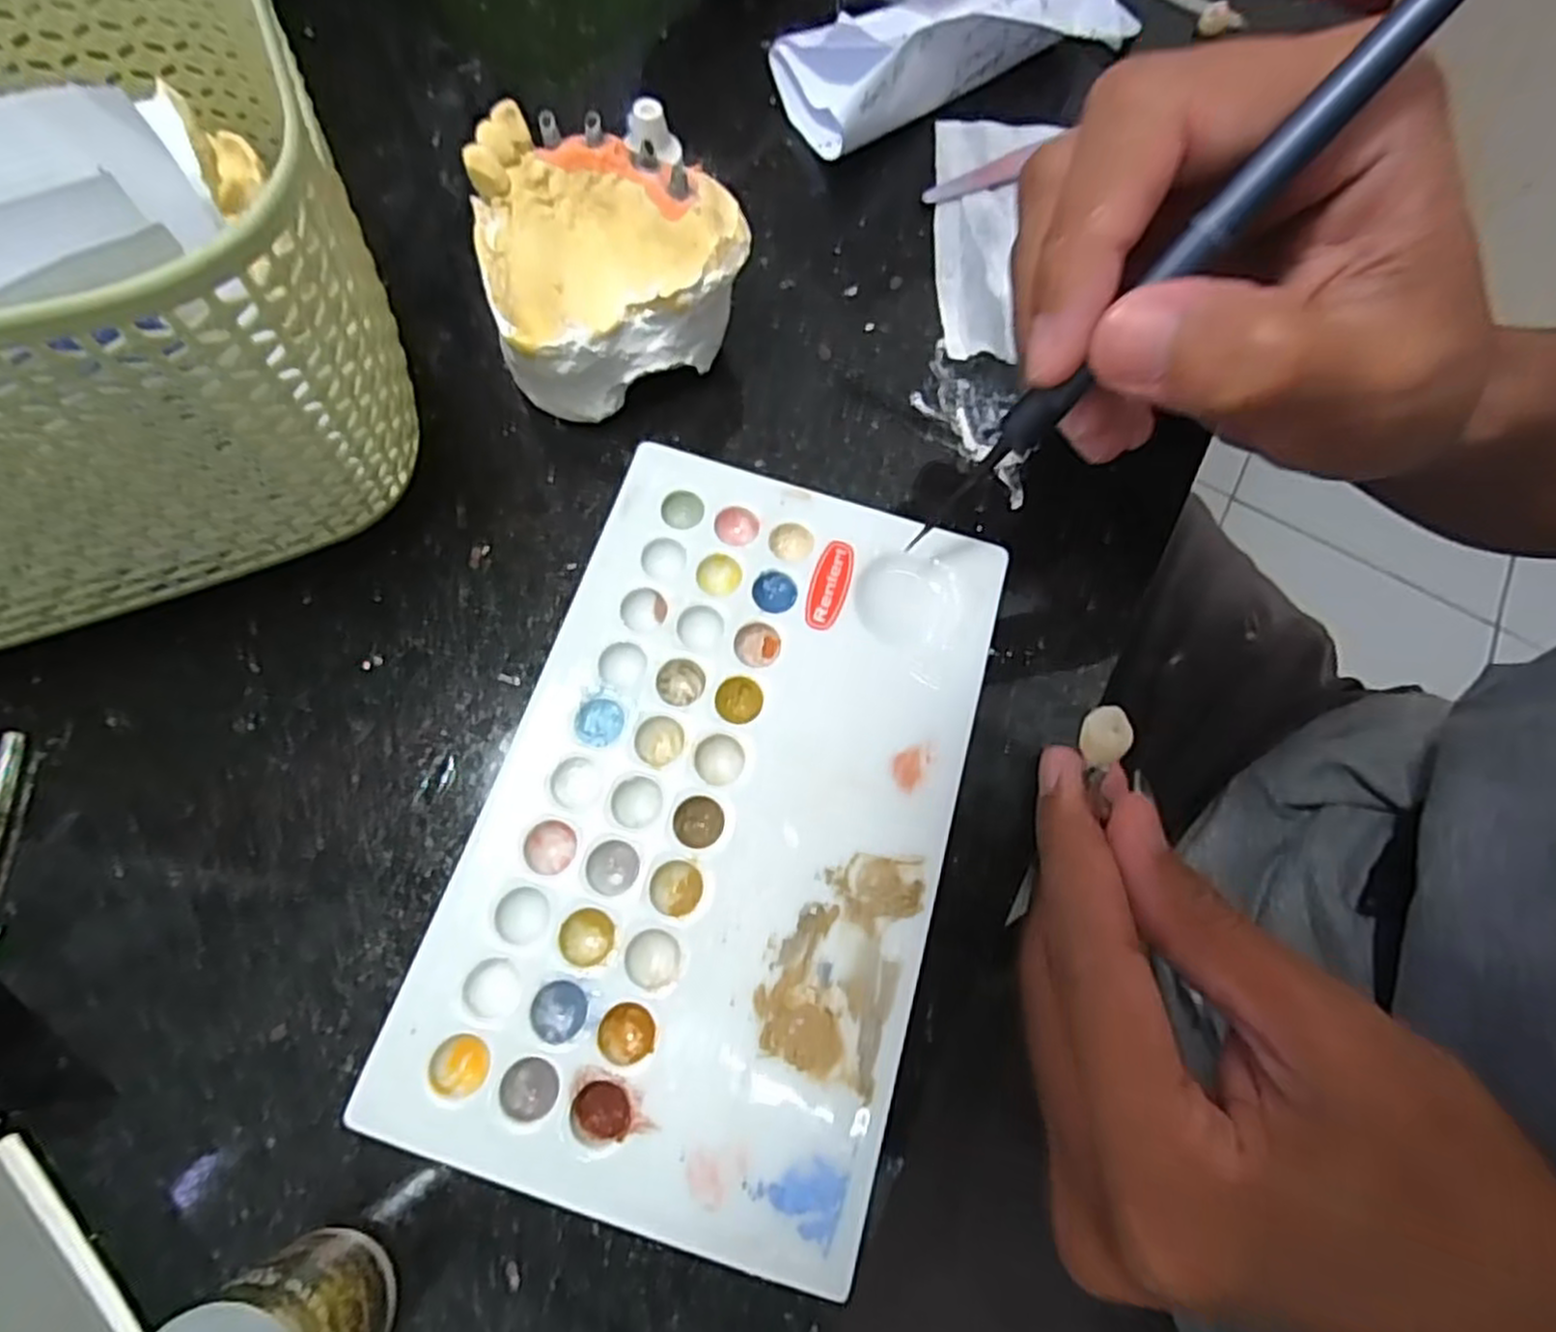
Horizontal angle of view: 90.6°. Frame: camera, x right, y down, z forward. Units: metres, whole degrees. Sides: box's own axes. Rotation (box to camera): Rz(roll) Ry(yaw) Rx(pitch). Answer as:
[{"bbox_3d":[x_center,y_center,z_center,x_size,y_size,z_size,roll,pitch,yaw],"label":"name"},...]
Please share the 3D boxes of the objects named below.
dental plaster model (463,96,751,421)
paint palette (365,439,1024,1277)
[{"bbox_3d":[-0.042,-0.098,0.193,0.060,0.045,0.056,-18,73,-11],"label":"dental plaster model"},{"bbox_3d":[-0.011,0.028,0.165,0.092,0.011,0.151,17,69,4],"label":"paint palette"}]

